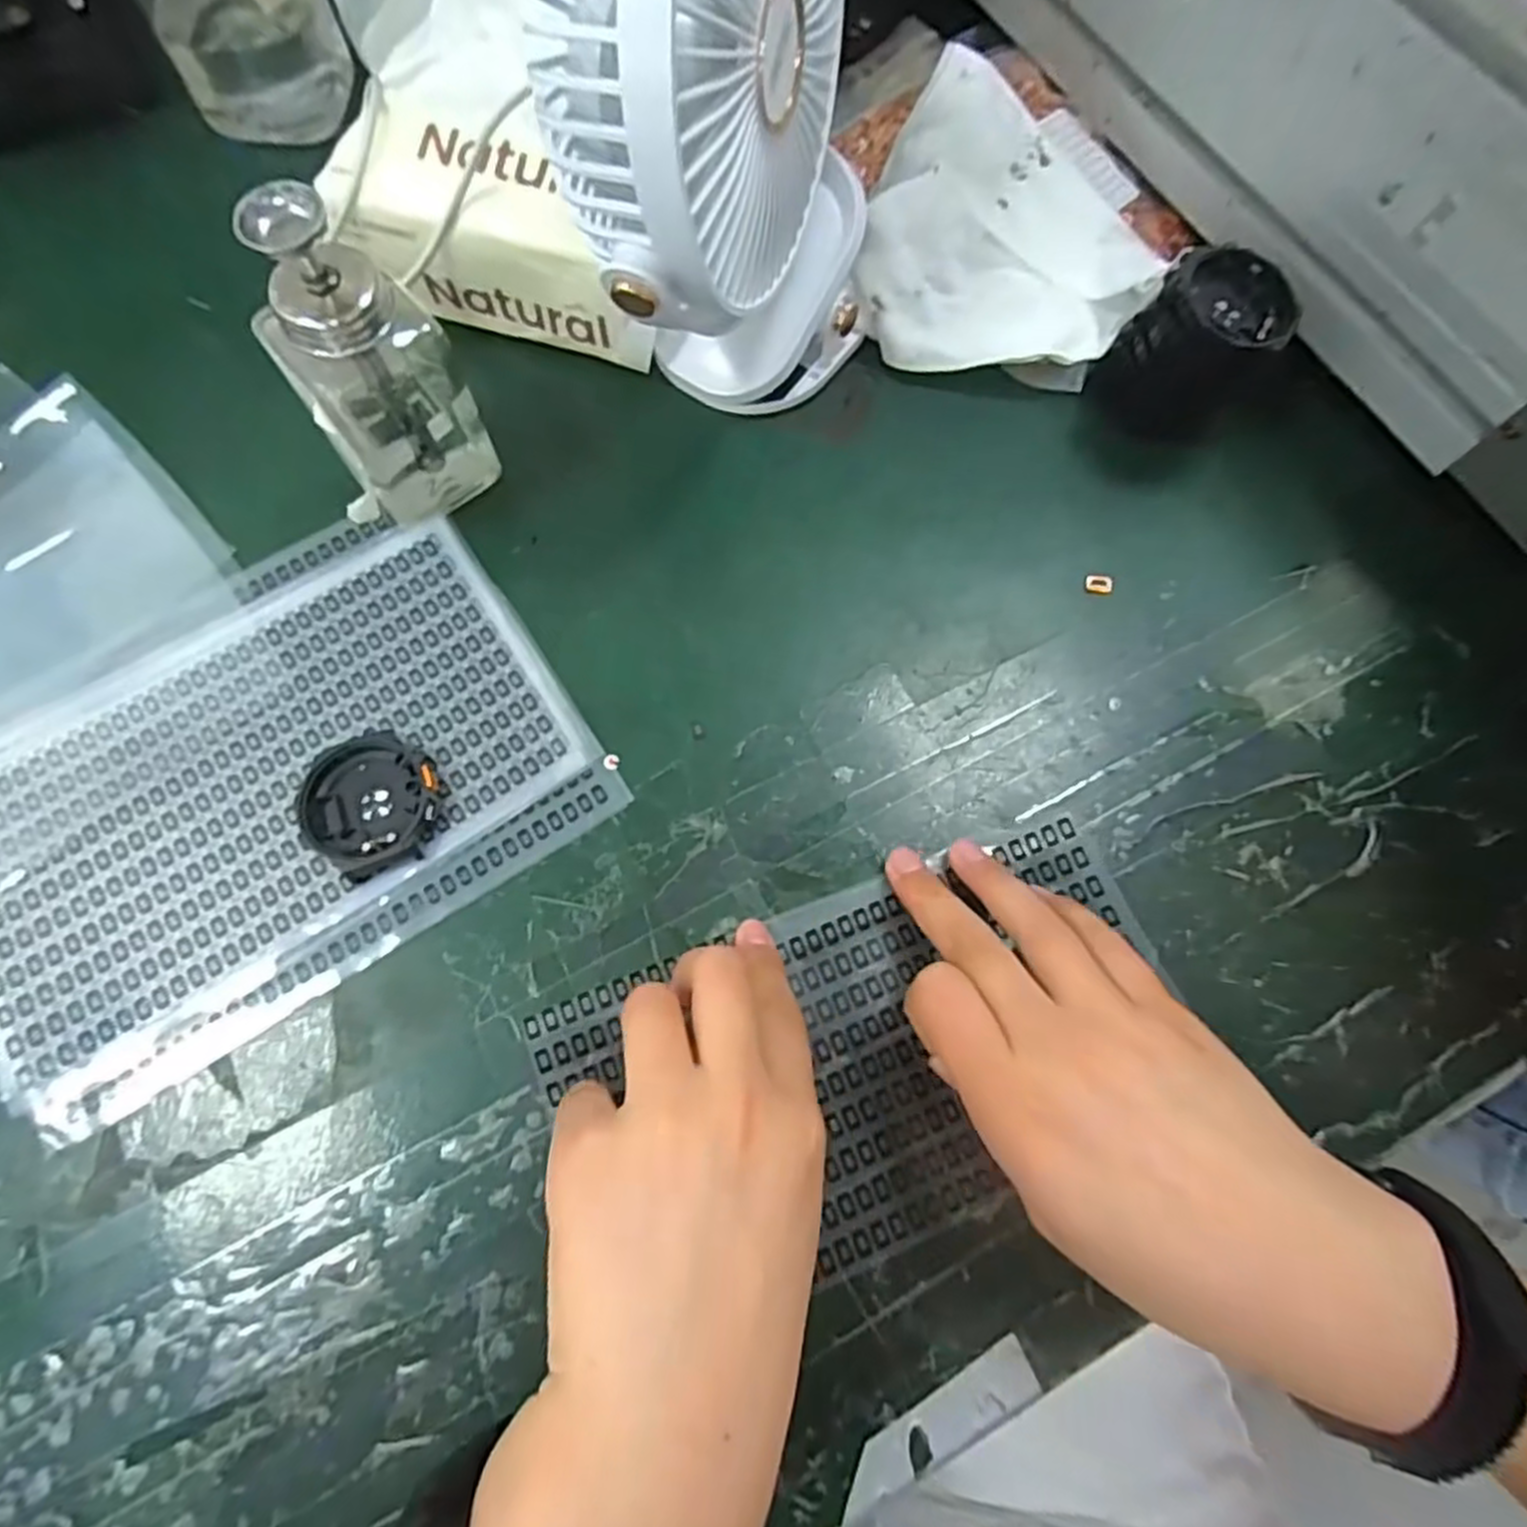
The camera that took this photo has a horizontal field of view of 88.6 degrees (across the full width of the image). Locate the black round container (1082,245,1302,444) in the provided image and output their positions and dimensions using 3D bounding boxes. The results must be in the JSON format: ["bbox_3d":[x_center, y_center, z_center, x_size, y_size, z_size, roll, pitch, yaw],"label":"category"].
[{"bbox_3d":[0.189,-0.185,0.345,0.058,0.061,0.056,0,72,-1],"label":"black round container"}]

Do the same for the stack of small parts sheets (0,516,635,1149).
[{"bbox_3d":[-0.194,0.006,0.306,0.228,0.011,0.166,-32,76,-11],"label":"stack of small parts sheets"}]

